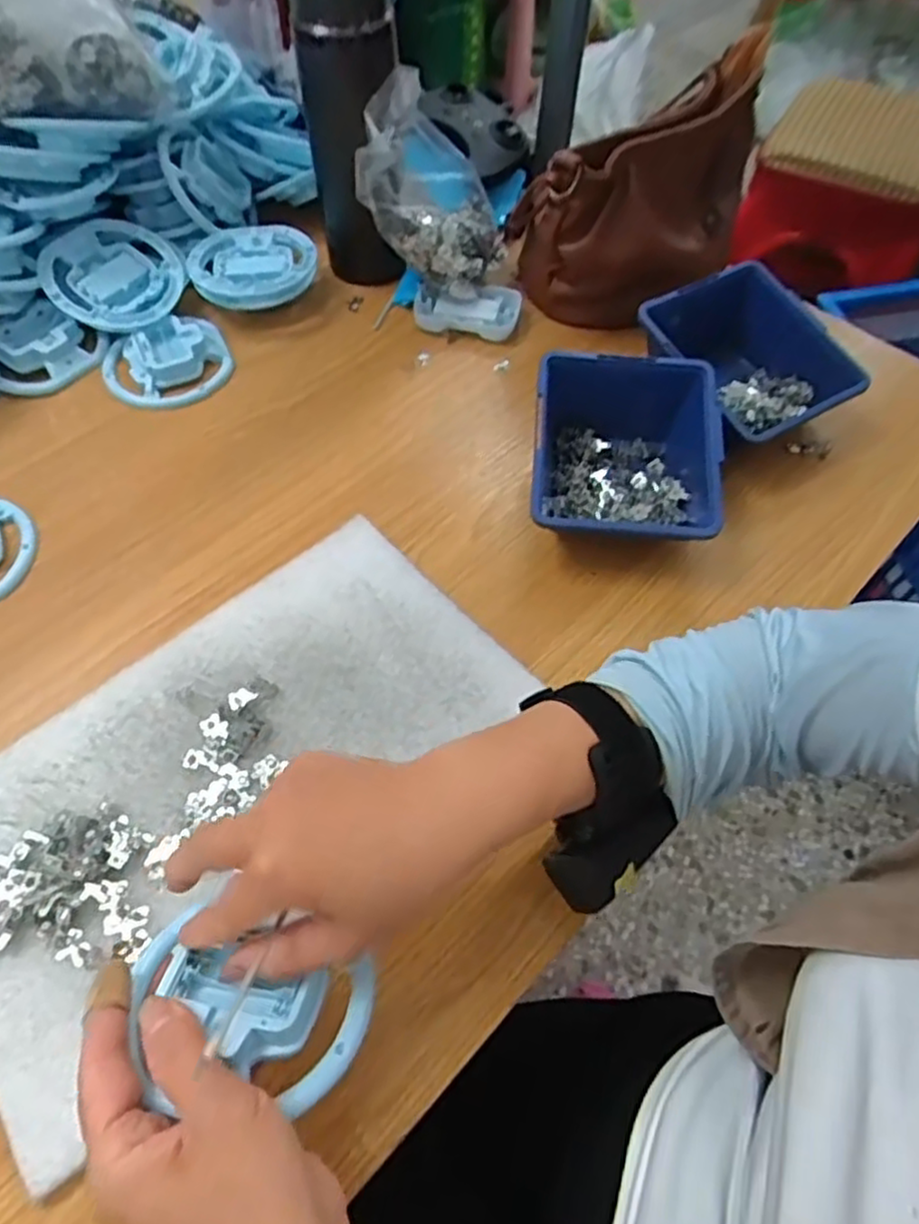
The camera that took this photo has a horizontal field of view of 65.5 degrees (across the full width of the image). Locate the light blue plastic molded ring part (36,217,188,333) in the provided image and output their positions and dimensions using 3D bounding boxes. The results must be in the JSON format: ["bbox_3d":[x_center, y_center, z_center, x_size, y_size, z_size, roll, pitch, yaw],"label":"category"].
[{"bbox_3d":[-0.284,-0.278,0.594,0.107,0.017,0.104,4,73,-14],"label":"light blue plastic molded ring part"}]

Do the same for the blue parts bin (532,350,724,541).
[{"bbox_3d":[0.112,-0.104,0.498,0.121,0.070,0.134,5,59,2],"label":"blue parts bin"}]

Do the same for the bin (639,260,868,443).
[{"bbox_3d":[0.215,-0.190,0.538,0.123,0.058,0.135,-25,63,-15],"label":"bin"}]

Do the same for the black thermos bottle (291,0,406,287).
[{"bbox_3d":[-0.080,-0.361,0.557,0.065,0.234,0.061,-7,60,-5],"label":"black thermos bottle"}]

